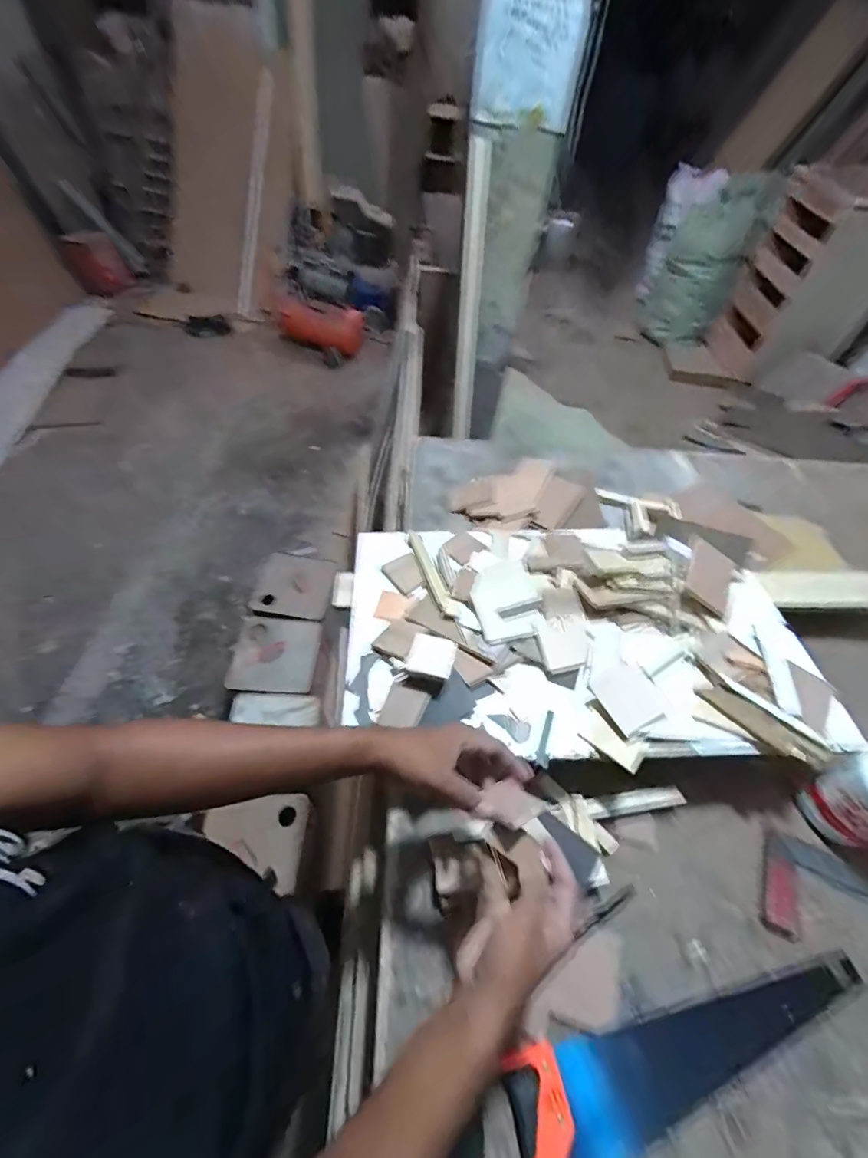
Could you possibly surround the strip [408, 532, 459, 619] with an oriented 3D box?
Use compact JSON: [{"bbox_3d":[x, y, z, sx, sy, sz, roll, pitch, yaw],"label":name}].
[{"bbox_3d":[-0.007,-0.015,0.760,0.025,0.018,0.226,-12,42,-13],"label":"strip"}]

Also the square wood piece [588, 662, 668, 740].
[{"bbox_3d":[0.263,0.158,0.611,0.072,0.005,0.081,-32,48,2],"label":"square wood piece"}]

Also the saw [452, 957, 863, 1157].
[{"bbox_3d":[0.251,0.519,0.491,0.516,0.021,0.107,-13,57,-14],"label":"saw"}]

